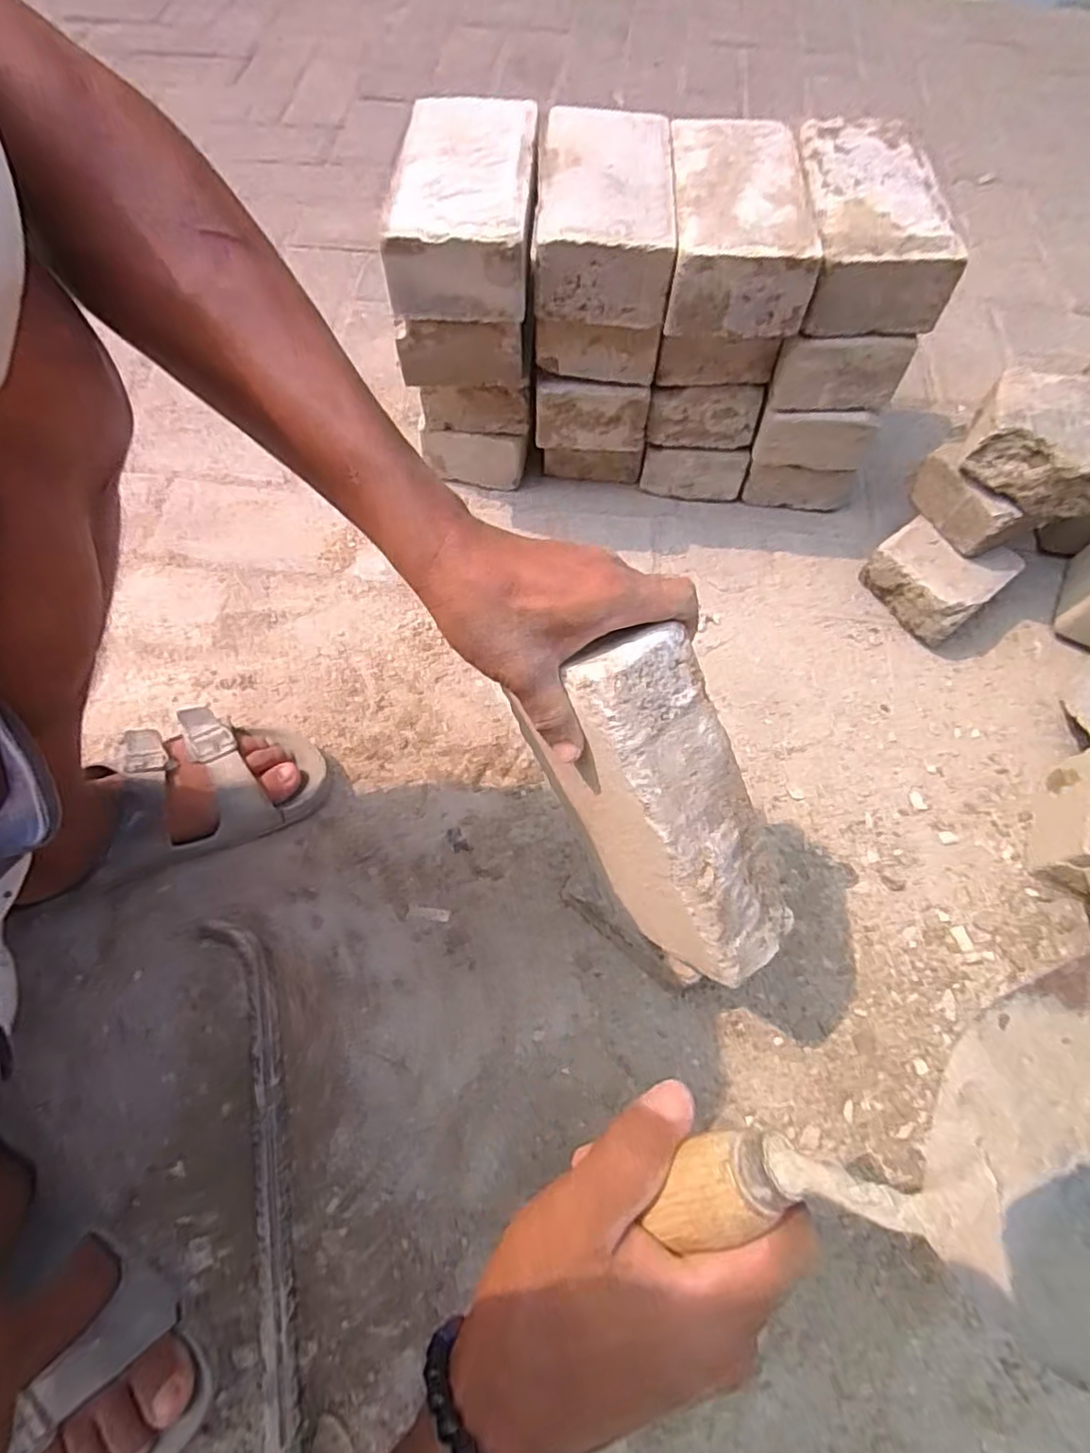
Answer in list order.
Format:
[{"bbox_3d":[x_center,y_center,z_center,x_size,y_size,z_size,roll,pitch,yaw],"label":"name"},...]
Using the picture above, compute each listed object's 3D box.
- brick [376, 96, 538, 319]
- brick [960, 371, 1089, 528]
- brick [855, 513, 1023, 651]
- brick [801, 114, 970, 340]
[{"bbox_3d":[-0.061,-0.422,0.522,0.108,0.068,0.191,4,64,-1],"label":"brick"},{"bbox_3d":[0.424,-0.242,0.543,0.112,0.064,0.094,29,66,11],"label":"brick"},{"bbox_3d":[0.379,-0.145,0.636,0.091,0.074,0.105,-37,71,-18],"label":"brick"},{"bbox_3d":[0.260,-0.415,0.532,0.106,0.068,0.183,1,64,-2],"label":"brick"}]

